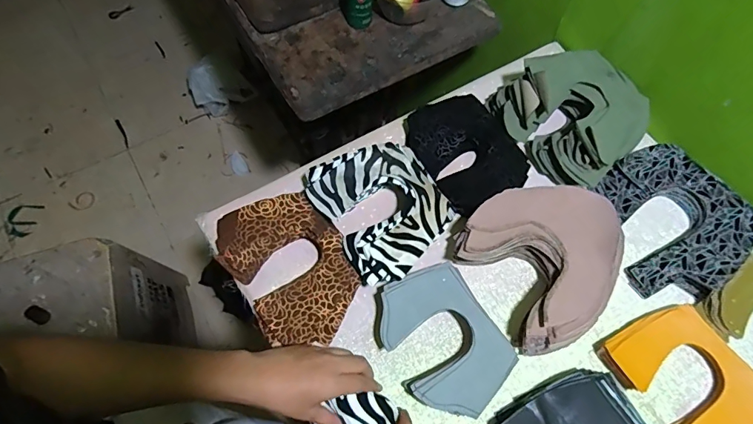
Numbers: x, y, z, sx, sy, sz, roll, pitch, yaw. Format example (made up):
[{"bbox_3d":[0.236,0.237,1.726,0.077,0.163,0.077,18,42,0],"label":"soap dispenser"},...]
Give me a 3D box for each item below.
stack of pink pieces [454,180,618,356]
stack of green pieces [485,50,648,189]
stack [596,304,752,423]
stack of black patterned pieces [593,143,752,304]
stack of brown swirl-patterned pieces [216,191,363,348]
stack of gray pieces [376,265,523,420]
[{"bbox_3d":[0.205,0.052,0.527,0.183,0.053,0.178,-32,71,-15],"label":"stack of pink pieces"},{"bbox_3d":[0.271,-0.144,0.609,0.176,0.080,0.193,-37,72,-17],"label":"stack of green pieces"},{"bbox_3d":[0.352,0.190,0.491,0.124,0.023,0.158,-29,70,-14],"label":"stack"},{"bbox_3d":[0.383,0.011,0.573,0.182,0.032,0.185,-30,70,-15],"label":"stack of black patterned pieces"},{"bbox_3d":[-0.103,0.064,0.527,0.131,0.030,0.186,-33,71,-16],"label":"stack of brown swirl-patterned pieces"},{"bbox_3d":[0.076,0.145,0.501,0.119,0.035,0.159,-28,70,-14],"label":"stack of gray pieces"}]

